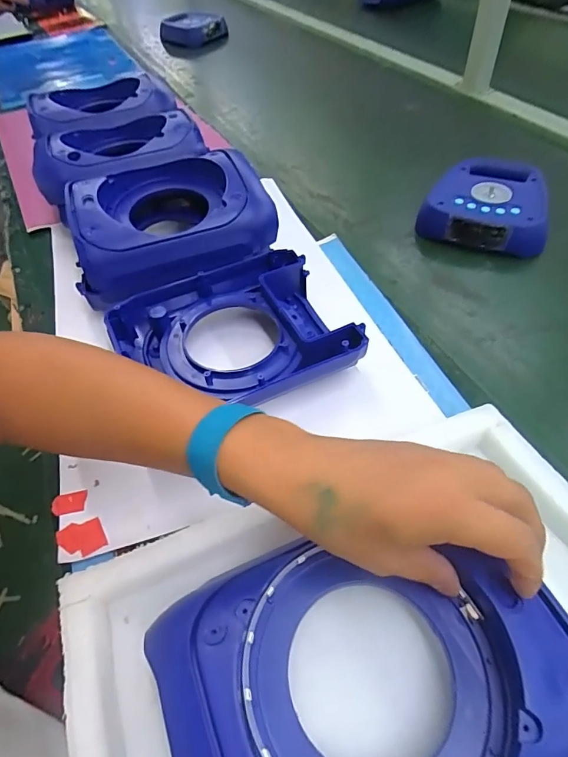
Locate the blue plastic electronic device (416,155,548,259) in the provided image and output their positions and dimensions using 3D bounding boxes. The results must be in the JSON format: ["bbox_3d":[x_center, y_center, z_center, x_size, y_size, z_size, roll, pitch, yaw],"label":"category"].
[{"bbox_3d":[0.281,-0.249,0.622,0.168,0.054,0.172,14,54,15],"label":"blue plastic electronic device"}]

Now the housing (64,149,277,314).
[{"bbox_3d":[-0.131,-0.190,0.509,0.226,0.075,0.186,-21,53,-12],"label":"housing"}]

